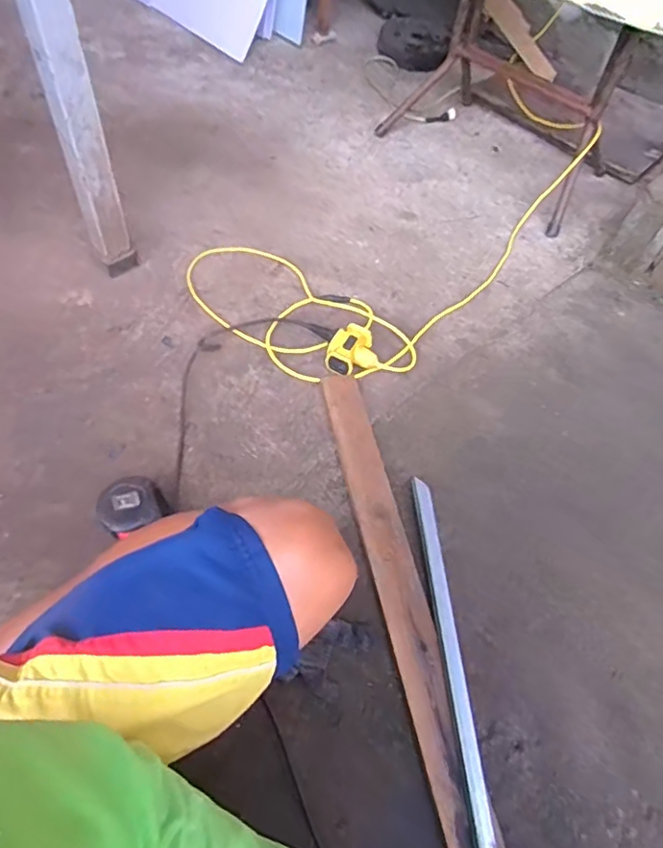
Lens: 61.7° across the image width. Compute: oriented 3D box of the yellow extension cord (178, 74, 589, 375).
[{"bbox_3d":[0.130,-0.405,1.135,0.427,0.169,0.857,32,62,26],"label":"yellow extension cord"}]

